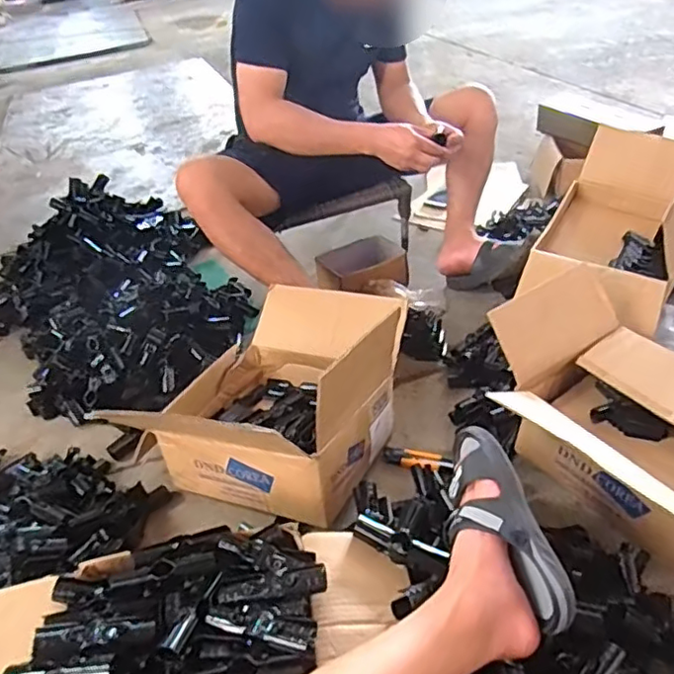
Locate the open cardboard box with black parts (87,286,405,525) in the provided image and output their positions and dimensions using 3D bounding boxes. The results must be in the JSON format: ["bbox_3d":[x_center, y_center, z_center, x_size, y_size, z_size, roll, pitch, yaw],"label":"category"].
[{"bbox_3d":[-0.088,0.069,1.079,0.357,0.232,0.429,10,40,22],"label":"open cardboard box with black parts"}]

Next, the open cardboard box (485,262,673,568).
[{"bbox_3d":[0.459,0.116,0.961,0.370,0.238,0.416,-28,41,-26],"label":"open cardboard box"}]

